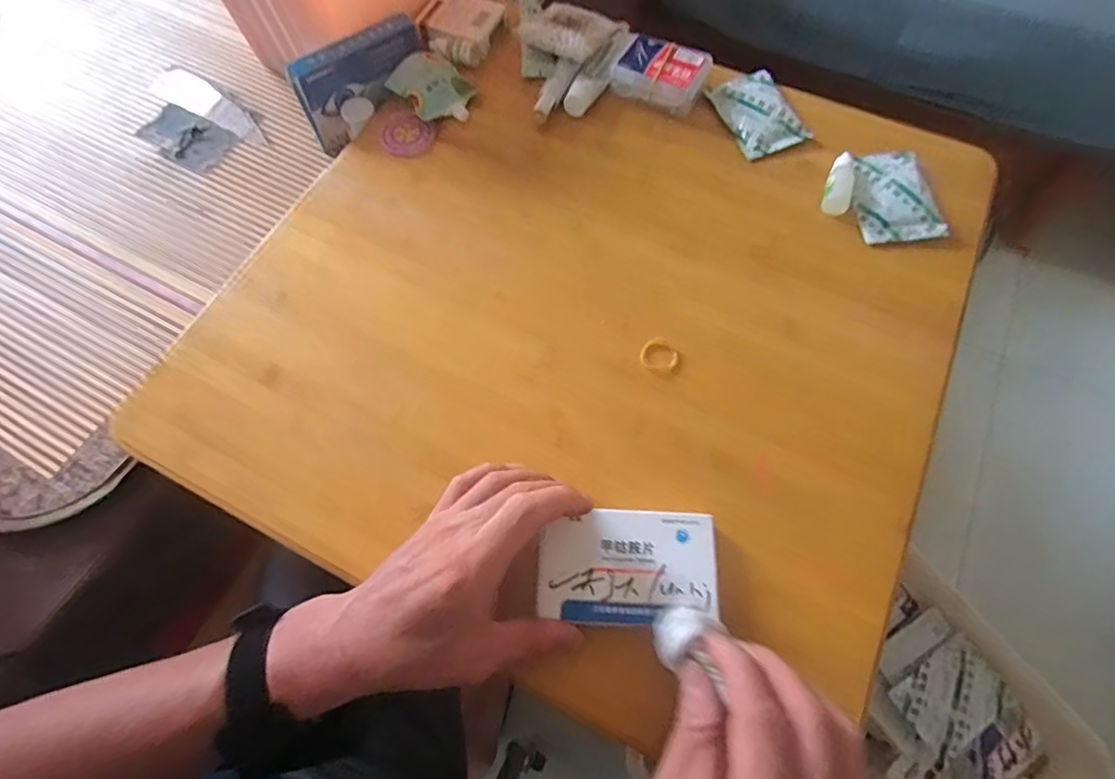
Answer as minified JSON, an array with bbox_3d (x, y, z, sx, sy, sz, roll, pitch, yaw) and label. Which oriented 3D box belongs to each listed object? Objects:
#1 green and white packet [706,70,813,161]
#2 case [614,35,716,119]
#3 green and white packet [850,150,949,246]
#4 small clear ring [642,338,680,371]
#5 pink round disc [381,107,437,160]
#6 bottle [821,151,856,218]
[{"bbox_3d":[0.194,-0.268,0.520,0.067,0.010,0.093,-21,68,-7],"label":"green and white packet"},{"bbox_3d":[0.103,-0.311,0.530,0.085,0.026,0.060,24,69,11],"label":"case"},{"bbox_3d":[0.298,-0.172,0.480,0.067,0.012,0.094,-5,67,-1],"label":"green and white packet"},{"bbox_3d":[0.081,-0.027,0.425,0.027,0.005,0.029,0,67,1],"label":"small clear ring"},{"bbox_3d":[-0.149,-0.248,0.524,0.059,0.007,0.050,37,73,15],"label":"pink round disc"},{"bbox_3d":[0.253,-0.185,0.481,0.025,0.023,0.068,23,69,11],"label":"bottle"}]

